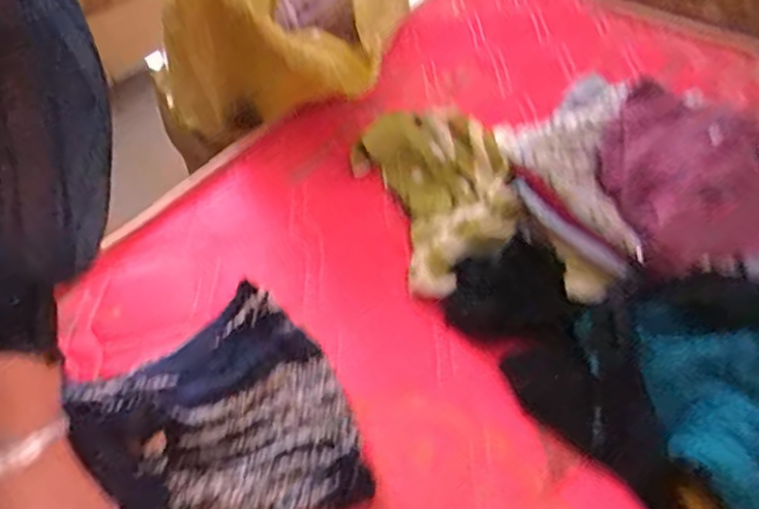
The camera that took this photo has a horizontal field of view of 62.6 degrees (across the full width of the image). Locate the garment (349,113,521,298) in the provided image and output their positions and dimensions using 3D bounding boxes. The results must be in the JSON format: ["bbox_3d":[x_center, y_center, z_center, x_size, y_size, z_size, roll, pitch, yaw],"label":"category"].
[{"bbox_3d":[0.081,-0.079,0.710,0.180,0.046,0.259,-14,50,-16],"label":"garment"}]

